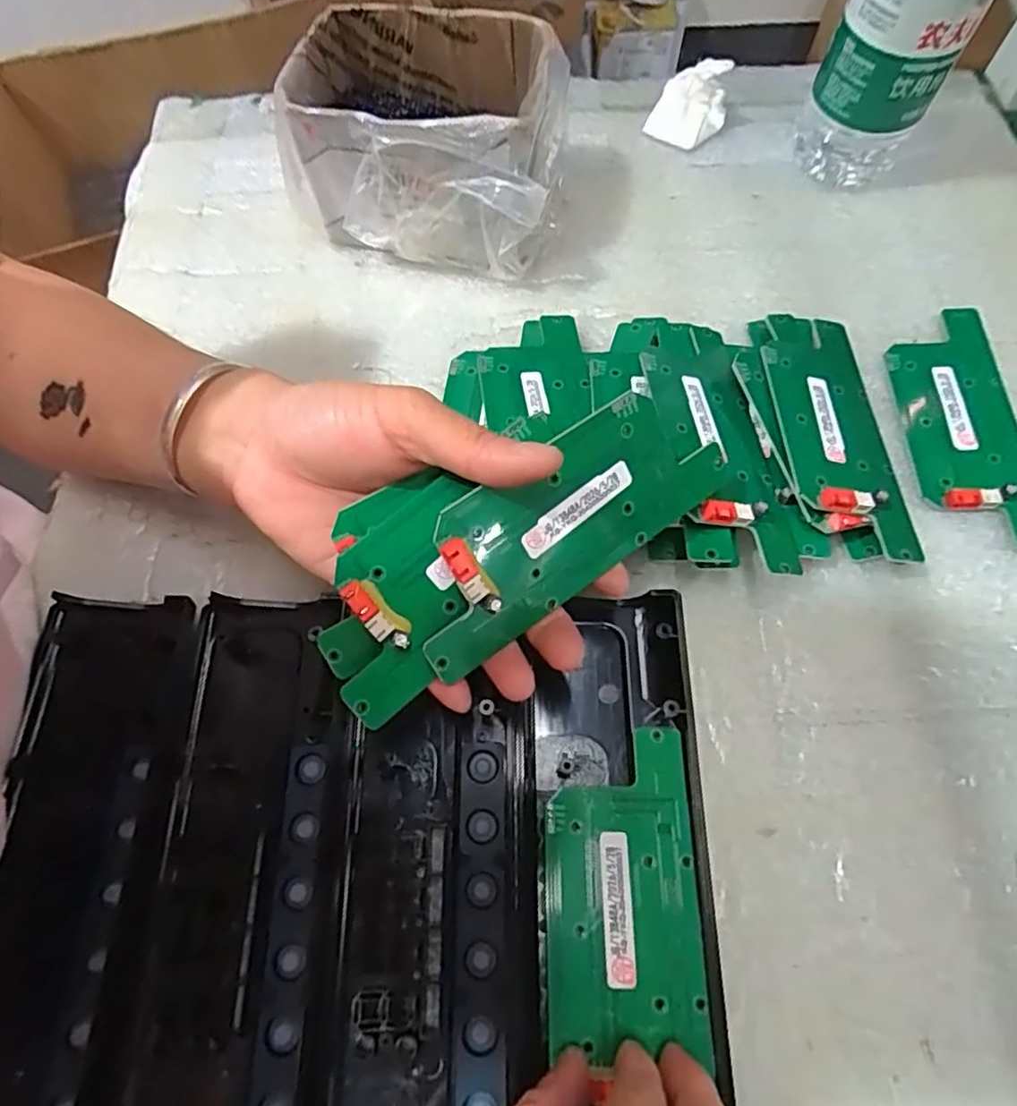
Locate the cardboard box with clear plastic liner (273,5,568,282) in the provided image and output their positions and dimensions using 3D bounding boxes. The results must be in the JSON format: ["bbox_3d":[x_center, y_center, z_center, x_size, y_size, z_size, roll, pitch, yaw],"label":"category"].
[{"bbox_3d":[-0.039,-0.218,0.343,0.133,0.080,0.097,14,68,7],"label":"cardboard box with clear plastic liner"}]

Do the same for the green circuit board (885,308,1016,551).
[{"bbox_3d":[0.224,-0.066,0.312,0.054,0.010,0.135,1,67,1],"label":"green circuit board"}]

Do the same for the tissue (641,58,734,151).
[{"bbox_3d":[0.112,-0.276,0.385,0.040,0.031,0.040,30,71,13],"label":"tissue"}]

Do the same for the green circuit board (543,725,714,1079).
[{"bbox_3d":[0.041,0.120,0.233,0.054,0.004,0.103,0,67,1],"label":"green circuit board"}]

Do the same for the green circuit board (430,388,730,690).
[{"bbox_3d":[0.022,-0.012,0.224,0.130,0.008,0.052,-34,115,-15],"label":"green circuit board"}]

